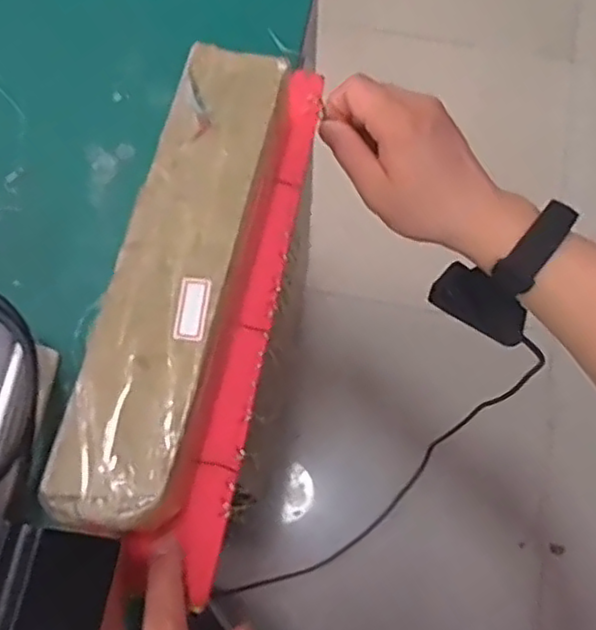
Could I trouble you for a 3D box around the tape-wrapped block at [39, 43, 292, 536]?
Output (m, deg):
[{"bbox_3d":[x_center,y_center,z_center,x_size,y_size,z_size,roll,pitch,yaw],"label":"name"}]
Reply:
[{"bbox_3d":[-0.063,-0.020,0.382,0.067,0.052,0.275,13,73,3],"label":"tape-wrapped block"}]

